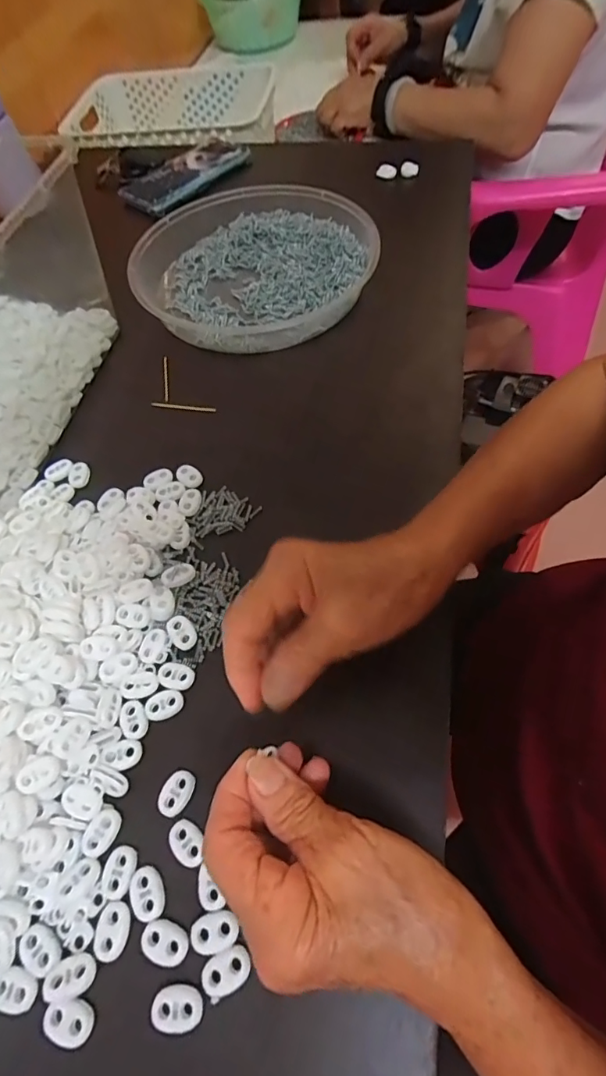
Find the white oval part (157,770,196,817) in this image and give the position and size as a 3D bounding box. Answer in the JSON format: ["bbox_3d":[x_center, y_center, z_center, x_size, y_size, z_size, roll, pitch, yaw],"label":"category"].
[{"bbox_3d":[-0.068,0.137,0.258,0.017,0.004,0.022,15,62,12],"label":"white oval part"}]

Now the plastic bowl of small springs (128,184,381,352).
[{"bbox_3d":[-0.044,-0.271,0.468,0.220,0.041,0.211,-1,60,2],"label":"plastic bowl of small springs"}]

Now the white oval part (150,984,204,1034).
[{"bbox_3d":[-0.056,0.211,0.215,0.022,0.004,0.015,-2,60,2],"label":"white oval part"}]

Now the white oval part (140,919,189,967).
[{"bbox_3d":[-0.066,0.191,0.226,0.023,0.004,0.015,12,61,10],"label":"white oval part"}]

